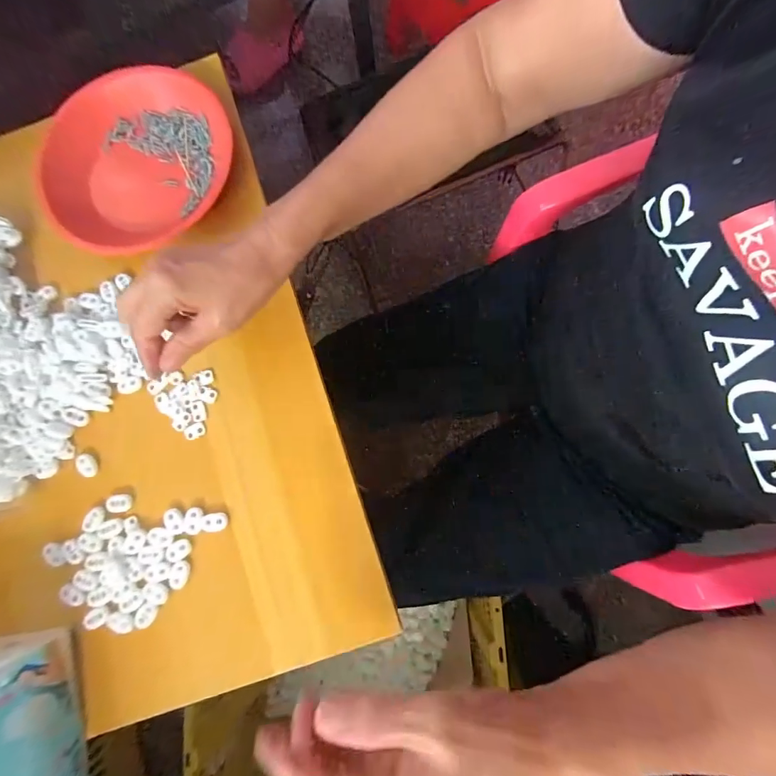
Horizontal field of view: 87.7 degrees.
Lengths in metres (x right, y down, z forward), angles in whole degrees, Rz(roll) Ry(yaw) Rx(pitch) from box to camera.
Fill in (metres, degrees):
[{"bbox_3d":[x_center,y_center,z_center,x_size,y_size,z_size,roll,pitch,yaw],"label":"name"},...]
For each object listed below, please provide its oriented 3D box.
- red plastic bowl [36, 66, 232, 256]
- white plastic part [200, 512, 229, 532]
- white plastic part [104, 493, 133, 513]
[{"bbox_3d":[-0.262,-0.235,0.406,0.187,0.030,0.192,-1,80,5],"label":"red plastic bowl"},{"bbox_3d":[-0.151,0.116,0.349,0.023,0.004,0.016,-4,80,4],"label":"white plastic part"},{"bbox_3d":[-0.241,0.103,0.360,0.024,0.004,0.016,-5,80,4],"label":"white plastic part"}]

